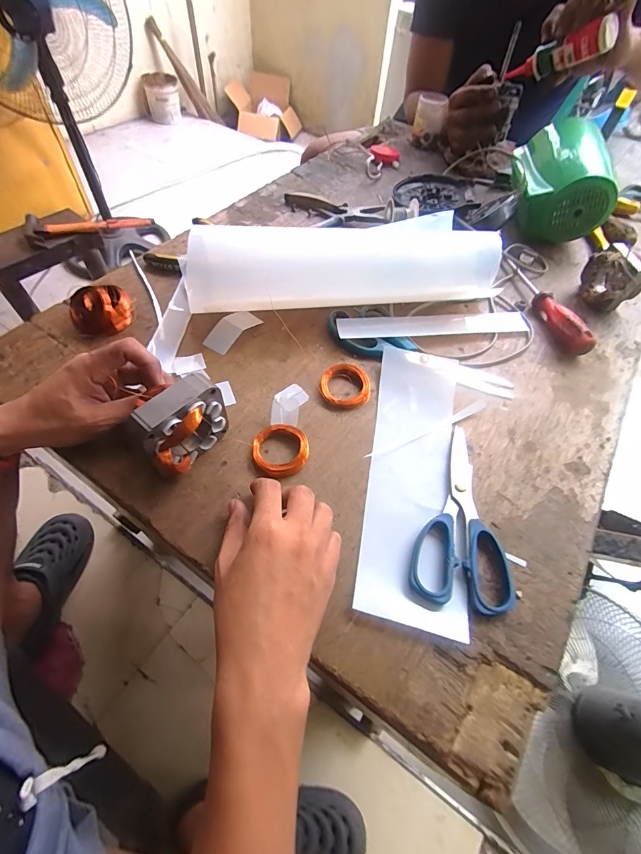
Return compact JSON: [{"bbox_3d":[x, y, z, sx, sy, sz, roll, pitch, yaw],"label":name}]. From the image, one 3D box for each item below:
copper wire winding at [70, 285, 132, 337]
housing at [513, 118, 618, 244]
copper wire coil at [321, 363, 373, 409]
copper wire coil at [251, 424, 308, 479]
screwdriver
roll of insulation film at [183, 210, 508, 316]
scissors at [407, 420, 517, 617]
[{"bbox_3d":[-0.258,-0.138,0.445,0.067,0.039,0.053,-28,63,-20],"label":"copper wire winding"},{"bbox_3d":[0.388,-0.408,0.610,0.135,0.110,0.187,11,71,3],"label":"housing"},{"bbox_3d":[0.028,-0.046,0.422,0.056,0.012,0.058,2,57,-3],"label":"copper wire coil"},{"bbox_3d":[-0.039,0.022,0.372,0.054,0.010,0.057,2,57,-3],"label":"copper wire coil"},{"bbox_3d":[0.310,-0.173,0.516,0.027,0.036,0.194,-5,58,-8],"label":"screwdriver"},{"bbox_3d":[0.027,-0.208,0.476,0.390,0.073,0.102,-5,58,-8],"label":"roll of insulation film"},{"bbox_3d":[0.130,0.075,0.352,0.084,0.012,0.177,11,57,3],"label":"scissors"}]

